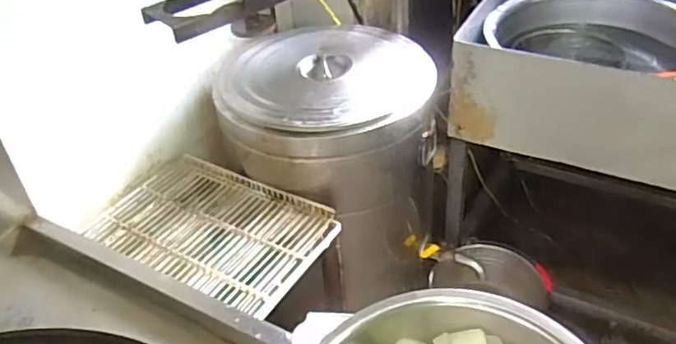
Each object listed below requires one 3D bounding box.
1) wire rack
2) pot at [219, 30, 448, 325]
[{"bbox_3d":[-0.276,0.120,1.305,0.502,0.028,0.300,18,44,27],"label":"wire rack"},{"bbox_3d":[-0.017,-0.027,1.582,0.515,0.546,0.538,-22,41,-20],"label":"pot"}]

